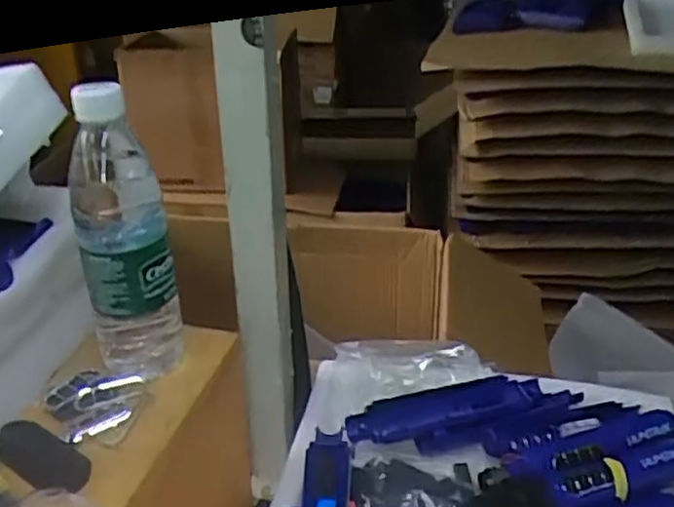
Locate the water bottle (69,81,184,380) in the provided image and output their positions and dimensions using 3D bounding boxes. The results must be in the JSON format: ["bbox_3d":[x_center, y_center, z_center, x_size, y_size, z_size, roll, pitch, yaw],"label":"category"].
[{"bbox_3d":[-0.160,-0.014,0.538,0.064,0.222,0.076,-10,29,-16],"label":"water bottle"}]

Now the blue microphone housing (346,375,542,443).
[{"bbox_3d":[0.100,0.143,0.670,0.184,0.020,0.036,-9,29,-16],"label":"blue microphone housing"}]

